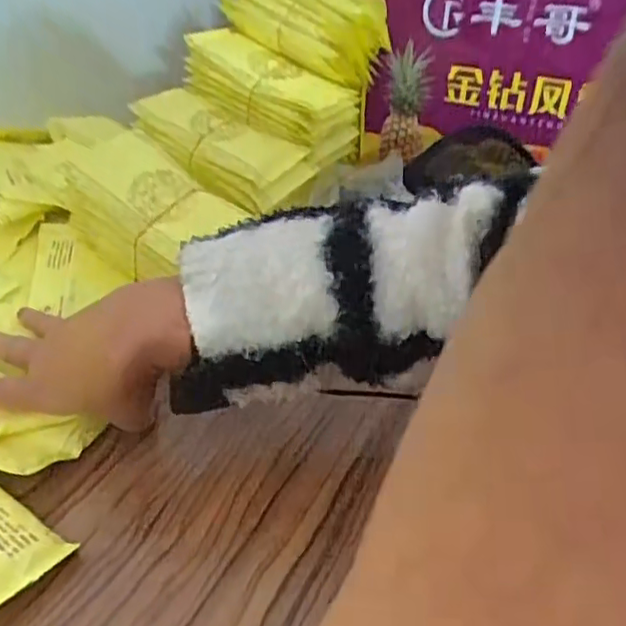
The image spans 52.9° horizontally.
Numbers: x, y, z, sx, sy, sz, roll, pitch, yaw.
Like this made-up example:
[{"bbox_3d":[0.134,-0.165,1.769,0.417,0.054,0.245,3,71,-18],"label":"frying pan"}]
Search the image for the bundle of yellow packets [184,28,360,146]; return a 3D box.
[{"bbox_3d":[-0.048,-0.235,0.657,0.184,0.067,0.081,26,38,5],"label":"bundle of yellow packets"}]

